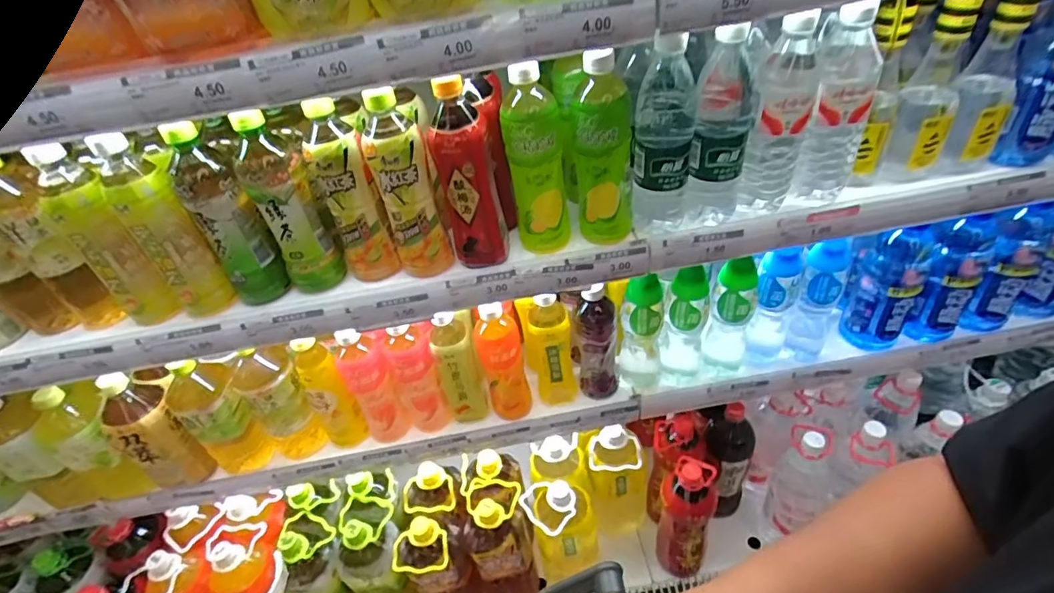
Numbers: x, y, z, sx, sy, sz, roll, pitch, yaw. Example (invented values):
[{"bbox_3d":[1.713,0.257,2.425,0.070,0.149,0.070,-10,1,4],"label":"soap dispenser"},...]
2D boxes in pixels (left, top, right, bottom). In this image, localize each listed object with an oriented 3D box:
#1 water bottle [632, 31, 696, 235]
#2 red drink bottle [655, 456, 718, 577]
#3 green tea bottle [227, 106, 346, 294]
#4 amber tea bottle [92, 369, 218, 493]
[{"bbox_3d":[0.148,-0.165,0.566,0.064,0.213,0.058,3,40,13],"label":"water bottle"},{"bbox_3d":[0.277,0.395,0.912,0.084,0.297,0.103,10,42,21],"label":"red drink bottle"},{"bbox_3d":[-0.274,-0.107,0.598,0.071,0.199,0.078,-23,41,-18],"label":"green tea bottle"},{"bbox_3d":[-0.541,0.205,0.759,0.077,0.204,0.080,22,47,31],"label":"amber tea bottle"}]

